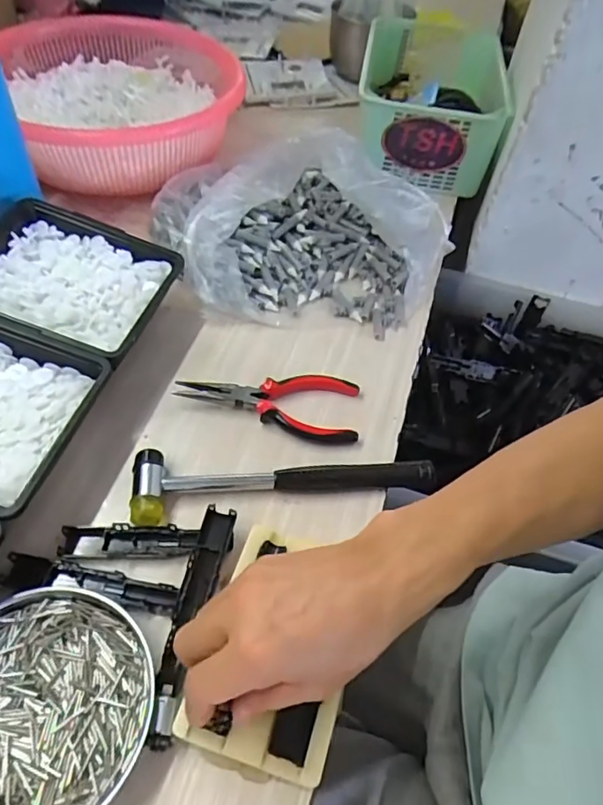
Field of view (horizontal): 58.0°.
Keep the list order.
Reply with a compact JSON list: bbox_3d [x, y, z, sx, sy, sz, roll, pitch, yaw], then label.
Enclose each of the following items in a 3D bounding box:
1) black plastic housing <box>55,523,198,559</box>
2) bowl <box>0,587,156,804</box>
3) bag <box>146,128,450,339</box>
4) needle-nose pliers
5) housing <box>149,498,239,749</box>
[{"bbox_3d":[-0.126,0.100,0.394,0.099,0.011,0.023,1,52,-5],"label":"black plastic housing"},{"bbox_3d":[-0.158,0.182,0.321,0.133,0.021,0.129,3,52,-3],"label":"bowl"},{"bbox_3d":[-0.004,-0.193,0.555,0.295,0.114,0.226,20,53,10],"label":"bag"},{"bbox_3d":[-0.028,-0.003,0.478,0.155,0.014,0.065,8,52,0],"label":"needle-nose pliers"},{"bbox_3d":[-0.073,0.139,0.357,0.024,0.014,0.147,12,52,4],"label":"housing"}]

